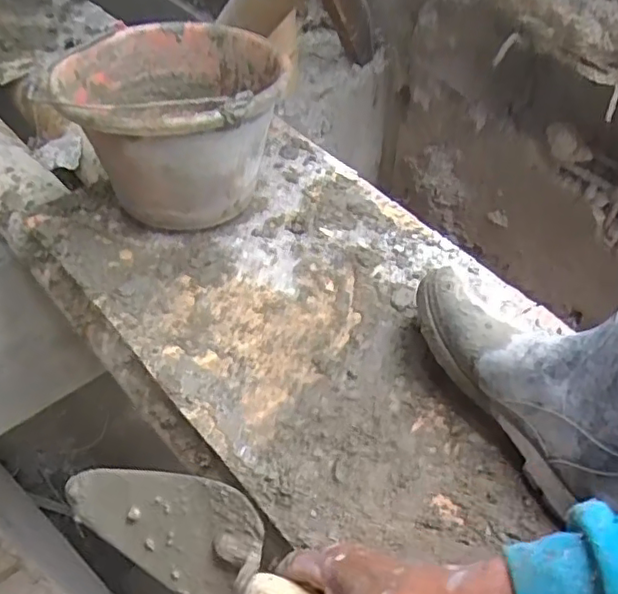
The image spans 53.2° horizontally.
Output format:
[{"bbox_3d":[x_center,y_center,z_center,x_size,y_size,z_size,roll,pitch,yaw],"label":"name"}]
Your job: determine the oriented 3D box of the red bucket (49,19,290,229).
[{"bbox_3d":[-0.146,-0.190,0.706,0.226,0.186,0.225,1,50,-1],"label":"red bucket"}]

